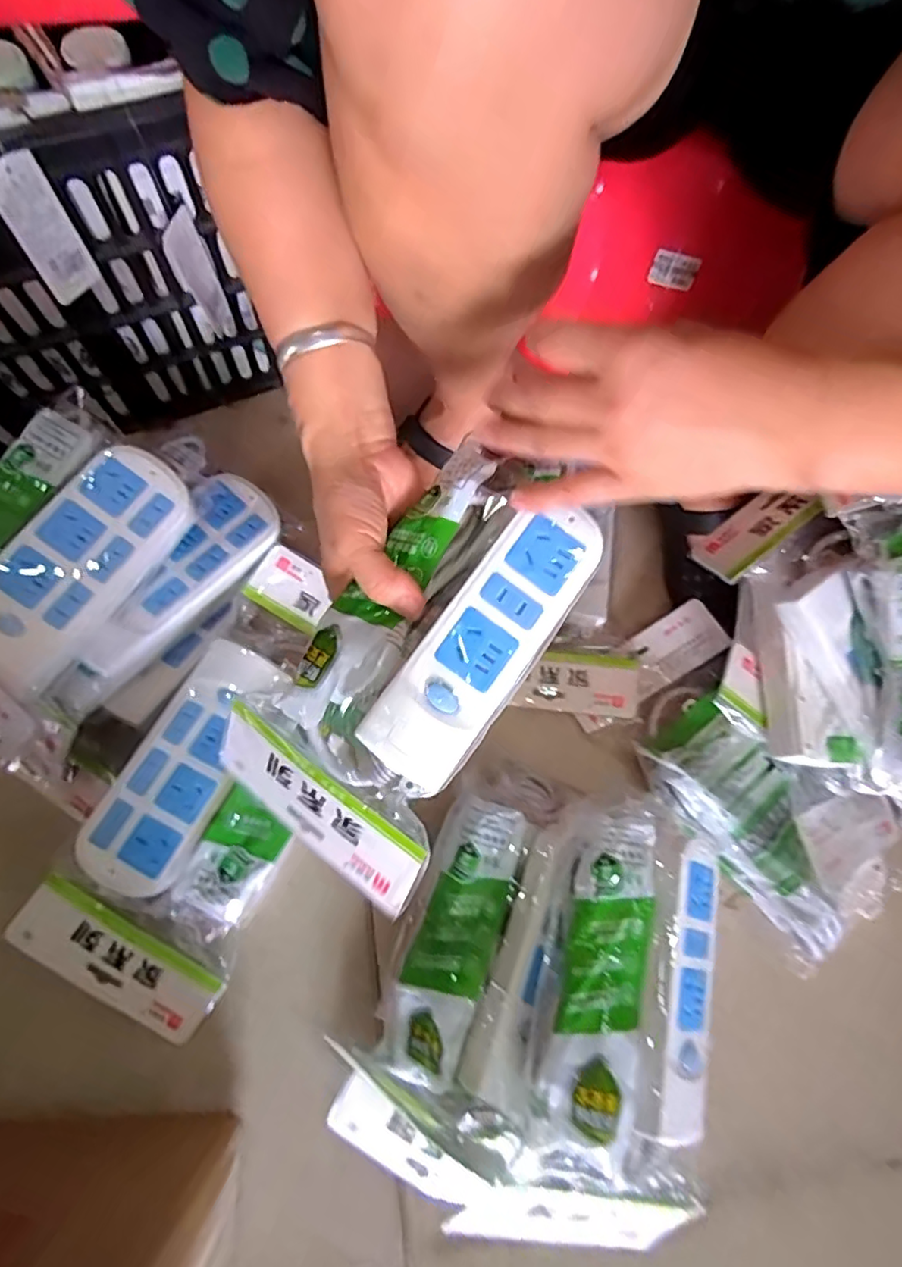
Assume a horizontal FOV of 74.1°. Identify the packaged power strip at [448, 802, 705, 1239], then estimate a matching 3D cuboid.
[{"bbox_3d":[0.104,0.233,0.359,0.121,0.078,0.252,18,69,3],"label":"packaged power strip"}]

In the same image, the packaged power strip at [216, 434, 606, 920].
[{"bbox_3d":[-0.021,0.015,0.333,0.132,0.054,0.240,35,90,10],"label":"packaged power strip"}]

